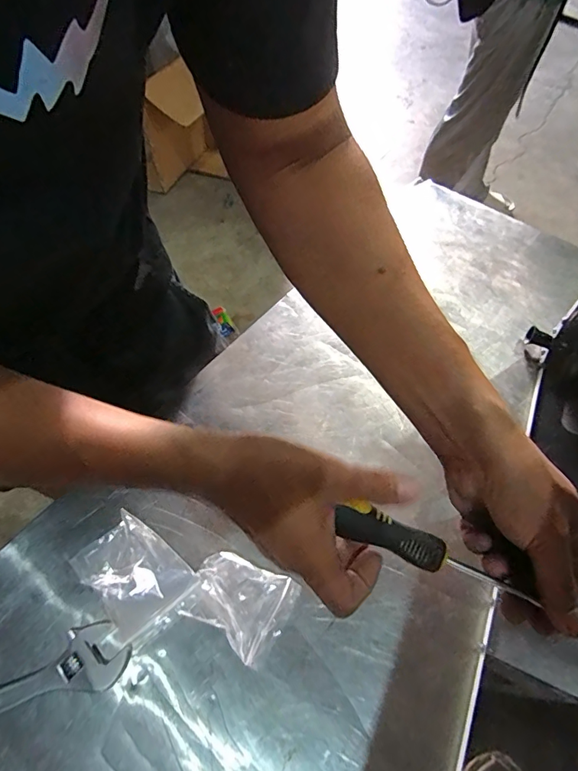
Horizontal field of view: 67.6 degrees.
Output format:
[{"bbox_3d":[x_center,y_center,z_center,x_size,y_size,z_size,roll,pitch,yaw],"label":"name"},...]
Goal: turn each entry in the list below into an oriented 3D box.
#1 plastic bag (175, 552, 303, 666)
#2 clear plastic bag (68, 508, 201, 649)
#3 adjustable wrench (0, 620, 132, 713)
[{"bbox_3d":[-0.045,0.193,0.391,0.088,0.023,0.071,28,61,17],"label":"plastic bag"},{"bbox_3d":[-0.146,0.174,0.406,0.075,0.015,0.100,-38,65,-22],"label":"clear plastic bag"},{"bbox_3d":[-0.229,0.255,0.355,0.190,0.007,0.051,-20,60,-13],"label":"adjustable wrench"}]

